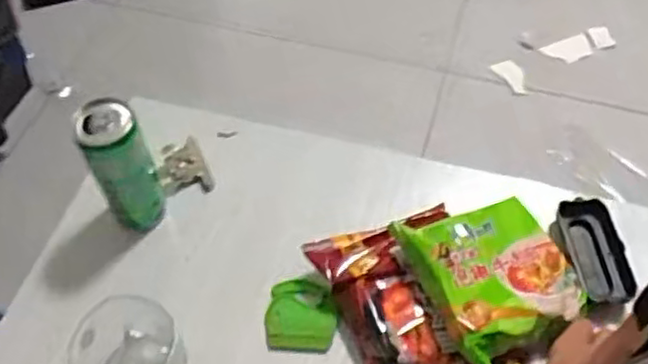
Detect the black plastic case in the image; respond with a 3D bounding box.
[{"bbox_3d":[0.259,0.070,0.670,0.050,0.036,0.108,-1,54,0],"label":"black plastic case"}]

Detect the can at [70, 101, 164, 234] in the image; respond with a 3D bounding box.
[{"bbox_3d":[-0.191,-0.013,0.656,0.054,0.140,0.058,-1,54,1],"label":"can"}]

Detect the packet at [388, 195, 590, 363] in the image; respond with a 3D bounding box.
[{"bbox_3d":[0.154,0.081,0.620,0.138,0.035,0.128,-13,54,-25],"label":"packet"}]

